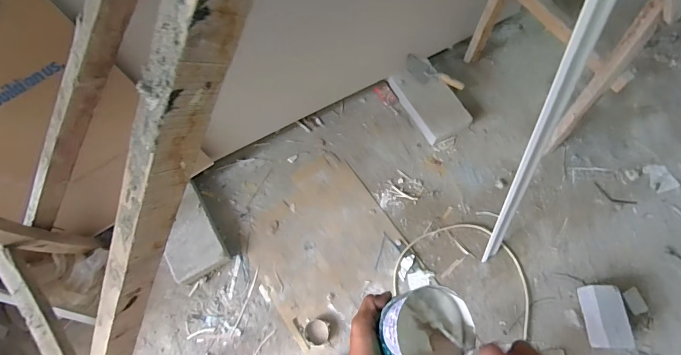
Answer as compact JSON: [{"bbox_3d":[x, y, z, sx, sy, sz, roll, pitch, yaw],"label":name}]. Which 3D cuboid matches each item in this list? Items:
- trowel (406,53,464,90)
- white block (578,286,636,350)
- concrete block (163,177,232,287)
[{"bbox_3d":[0.410,-0.449,1.617,0.275,0.065,0.089,24,71,10],"label":"trowel"},{"bbox_3d":[0.933,0.492,1.309,0.093,0.124,0.206,2,68,0],"label":"white block"},{"bbox_3d":[-0.587,0.206,1.408,0.204,0.059,0.346,-28,71,-12],"label":"concrete block"}]

